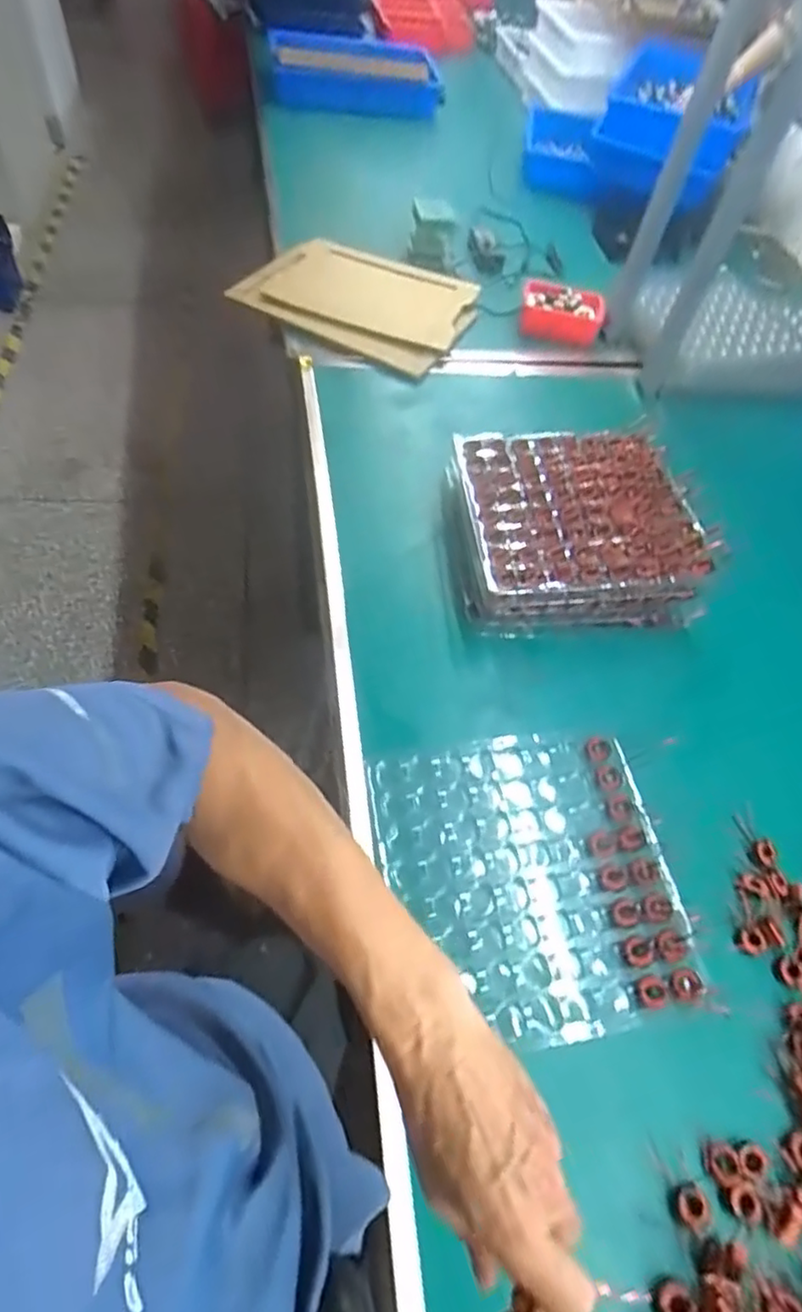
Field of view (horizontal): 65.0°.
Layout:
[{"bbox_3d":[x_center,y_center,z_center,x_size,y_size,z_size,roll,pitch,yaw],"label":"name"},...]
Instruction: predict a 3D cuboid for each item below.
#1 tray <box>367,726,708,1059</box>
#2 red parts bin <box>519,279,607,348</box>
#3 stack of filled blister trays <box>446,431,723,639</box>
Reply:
[{"bbox_3d":[0.127,0.214,0.620,0.274,0.015,0.281,-6,58,-11],"label":"tray"},{"bbox_3d":[0.302,-0.643,1.179,0.155,0.062,0.080,8,55,-3],"label":"red parts bin"},{"bbox_3d":[0.220,-0.172,0.843,0.287,0.116,0.286,-2,58,-9],"label":"stack of filled blister trays"}]

